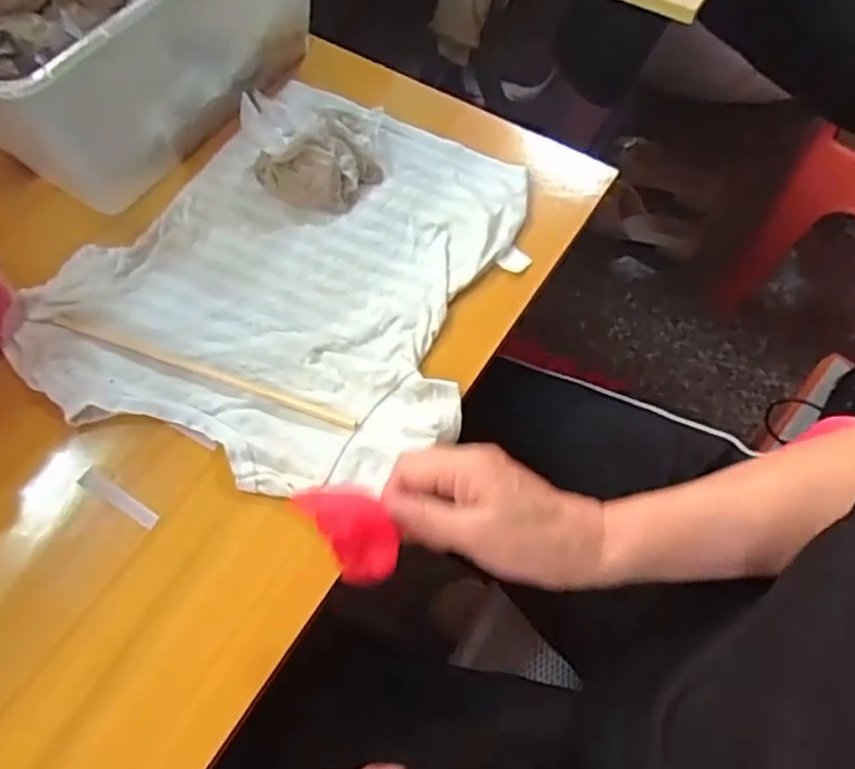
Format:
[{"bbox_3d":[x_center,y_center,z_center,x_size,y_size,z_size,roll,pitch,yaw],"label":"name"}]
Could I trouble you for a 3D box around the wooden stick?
[{"bbox_3d":[-0.153,-0.009,0.470,0.224,0.004,0.009,18,64,9],"label":"wooden stick"}]

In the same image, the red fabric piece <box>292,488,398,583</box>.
[{"bbox_3d":[-0.039,0.075,0.364,0.035,0.010,0.057,-34,85,-24],"label":"red fabric piece"}]

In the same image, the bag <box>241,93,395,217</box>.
[{"bbox_3d":[-0.084,-0.182,0.534,0.103,0.042,0.098,-5,62,-3],"label":"bag"}]

